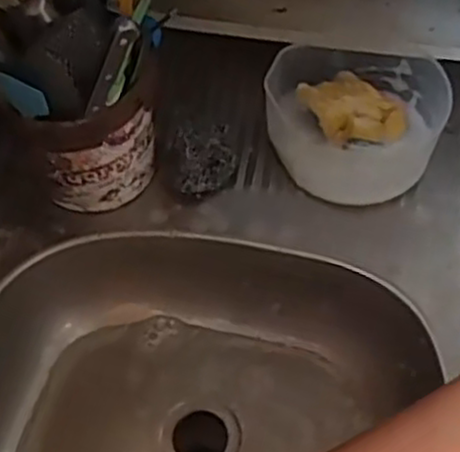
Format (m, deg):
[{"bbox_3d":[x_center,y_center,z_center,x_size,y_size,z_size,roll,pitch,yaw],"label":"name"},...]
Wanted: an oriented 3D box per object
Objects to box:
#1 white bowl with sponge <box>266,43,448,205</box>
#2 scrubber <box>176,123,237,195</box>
[{"bbox_3d":[0.104,-0.097,0.637,0.149,0.053,0.141,0,59,0],"label":"white bowl with sponge"},{"bbox_3d":[-0.023,-0.061,0.626,0.057,0.038,0.058,0,59,0],"label":"scrubber"}]

